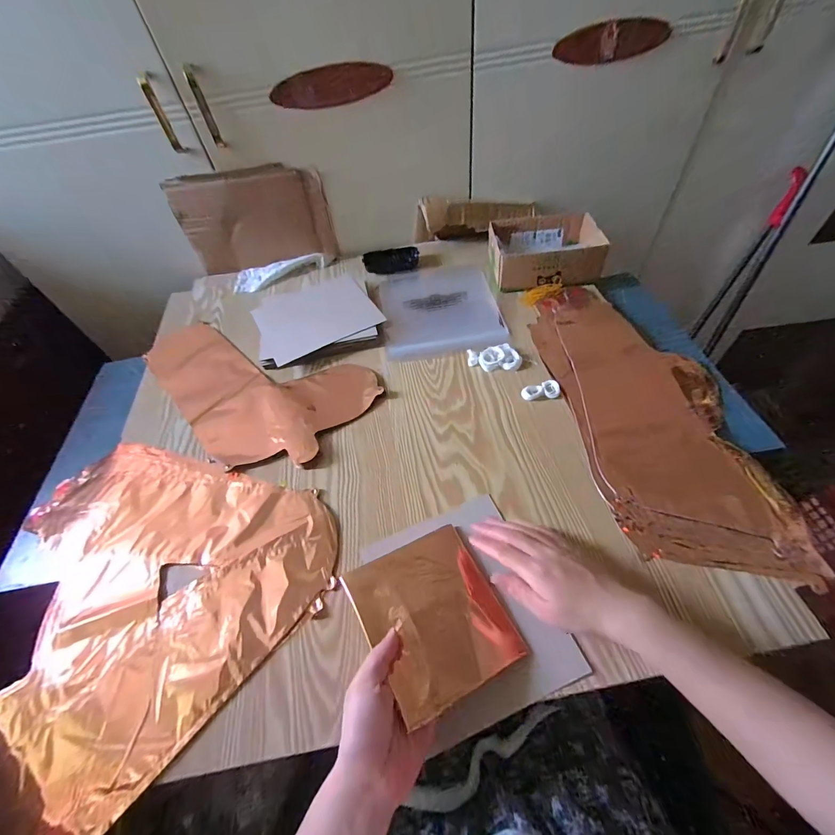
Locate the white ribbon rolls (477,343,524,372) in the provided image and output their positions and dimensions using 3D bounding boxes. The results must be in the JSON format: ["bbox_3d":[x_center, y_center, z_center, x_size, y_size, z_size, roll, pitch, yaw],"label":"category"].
[{"bbox_3d":[0.125,-0.090,0.568,0.061,0.016,0.041,0,53,6],"label":"white ribbon rolls"}]

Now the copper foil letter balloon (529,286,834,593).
[{"bbox_3d":[0.304,-0.029,0.509,0.201,0.011,0.467,-7,53,1],"label":"copper foil letter balloon"}]

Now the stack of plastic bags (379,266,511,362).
[{"bbox_3d":[0.036,-0.200,0.677,0.196,0.018,0.248,-10,53,-1],"label":"stack of plastic bags"}]

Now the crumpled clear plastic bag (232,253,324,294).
[{"bbox_3d":[-0.282,-0.300,0.761,0.180,0.023,0.074,-22,54,-11],"label":"crumpled clear plastic bag"}]

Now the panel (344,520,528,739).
[{"bbox_3d":[0.016,0.185,0.361,0.129,0.011,0.139,-16,46,-26],"label":"panel"}]

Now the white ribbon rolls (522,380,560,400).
[{"bbox_3d":[0.171,-0.038,0.525,0.051,0.009,0.026,-6,53,1],"label":"white ribbon rolls"}]

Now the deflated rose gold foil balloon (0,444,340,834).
[{"bbox_3d":[-0.317,0.160,0.427,0.378,0.017,0.346,34,63,27],"label":"deflated rose gold foil balloon"}]

